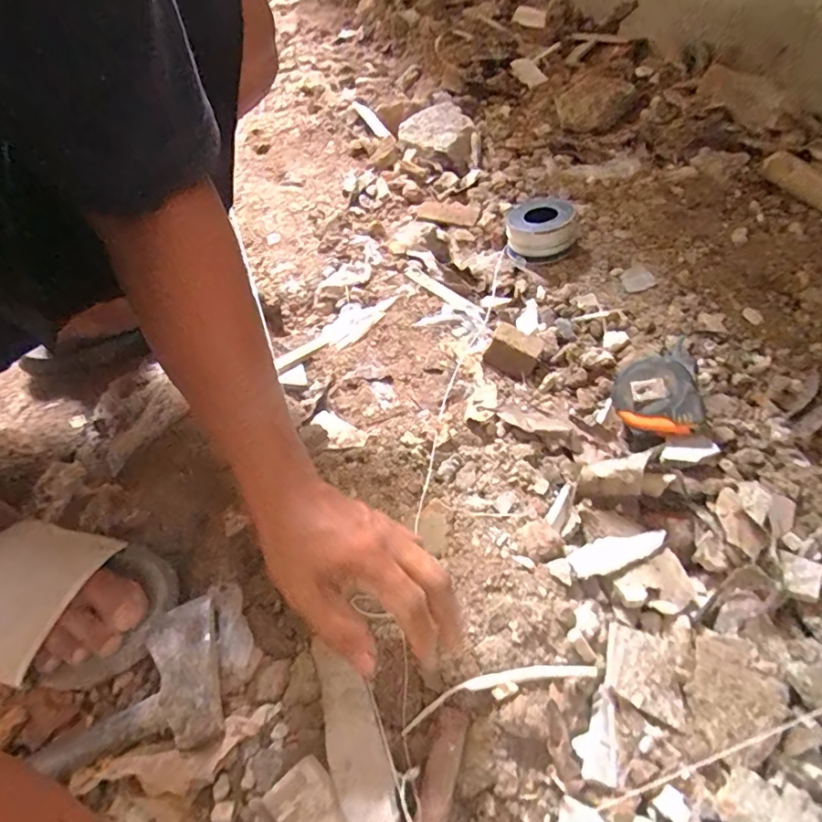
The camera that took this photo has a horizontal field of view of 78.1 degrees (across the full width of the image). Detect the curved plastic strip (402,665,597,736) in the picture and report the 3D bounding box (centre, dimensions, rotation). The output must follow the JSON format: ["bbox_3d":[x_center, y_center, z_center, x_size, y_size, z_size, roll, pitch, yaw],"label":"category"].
[{"bbox_3d":[0.057,0.185,0.340,0.132,0.008,0.020,-17,93,-2],"label":"curved plastic strip"}]

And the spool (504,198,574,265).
[{"bbox_3d":[0.163,-0.231,0.648,0.085,0.049,0.096,15,54,18],"label":"spool"}]

